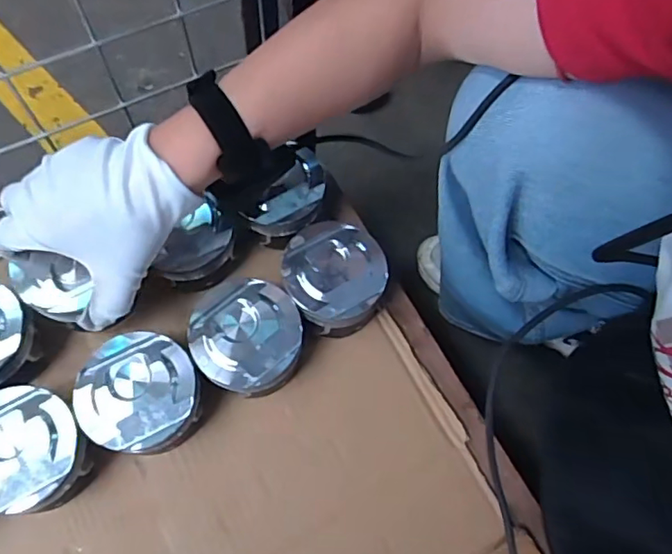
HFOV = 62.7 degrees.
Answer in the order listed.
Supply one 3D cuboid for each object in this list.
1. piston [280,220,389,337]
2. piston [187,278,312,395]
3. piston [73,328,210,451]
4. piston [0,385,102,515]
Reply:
[{"bbox_3d":[-0.002,0.004,0.465,0.081,0.059,0.086,1,69,-4],"label":"piston"},{"bbox_3d":[-0.069,0.052,0.444,0.084,0.063,0.083,1,69,-4],"label":"piston"},{"bbox_3d":[-0.145,0.090,0.422,0.084,0.063,0.081,1,69,-4],"label":"piston"},{"bbox_3d":[-0.224,0.126,0.403,0.084,0.064,0.081,1,69,-4],"label":"piston"}]

